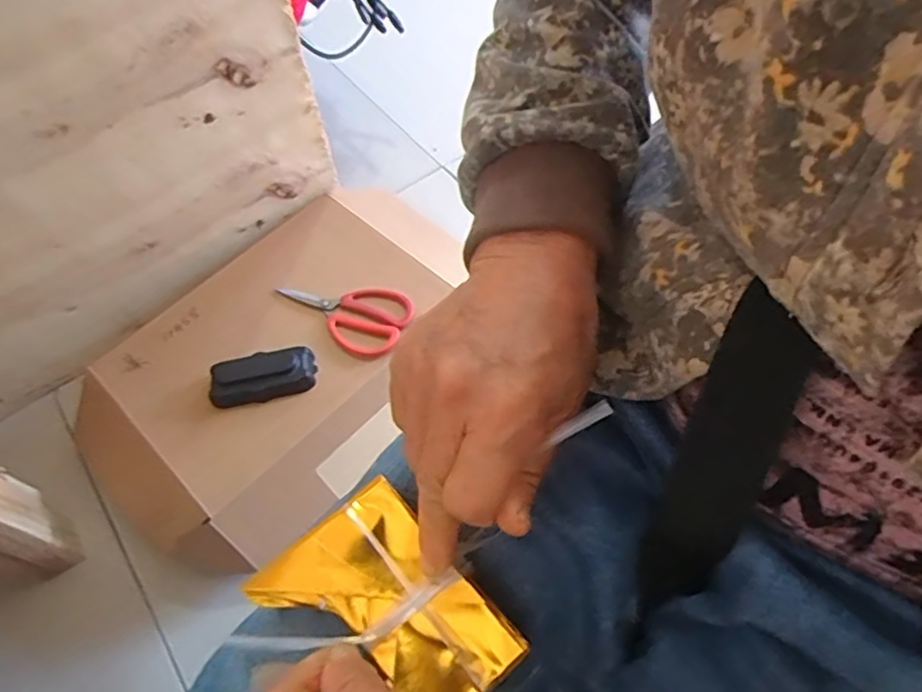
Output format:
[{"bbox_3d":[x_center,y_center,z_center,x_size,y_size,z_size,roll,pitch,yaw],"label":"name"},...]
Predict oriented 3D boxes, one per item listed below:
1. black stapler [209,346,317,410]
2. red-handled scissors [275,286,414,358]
[{"bbox_3d":[-0.206,0.029,0.659,0.106,0.025,0.057,-11,59,-2],"label":"black stapler"},{"bbox_3d":[-0.129,-0.048,0.707,0.156,0.012,0.084,30,66,20],"label":"red-handled scissors"}]

